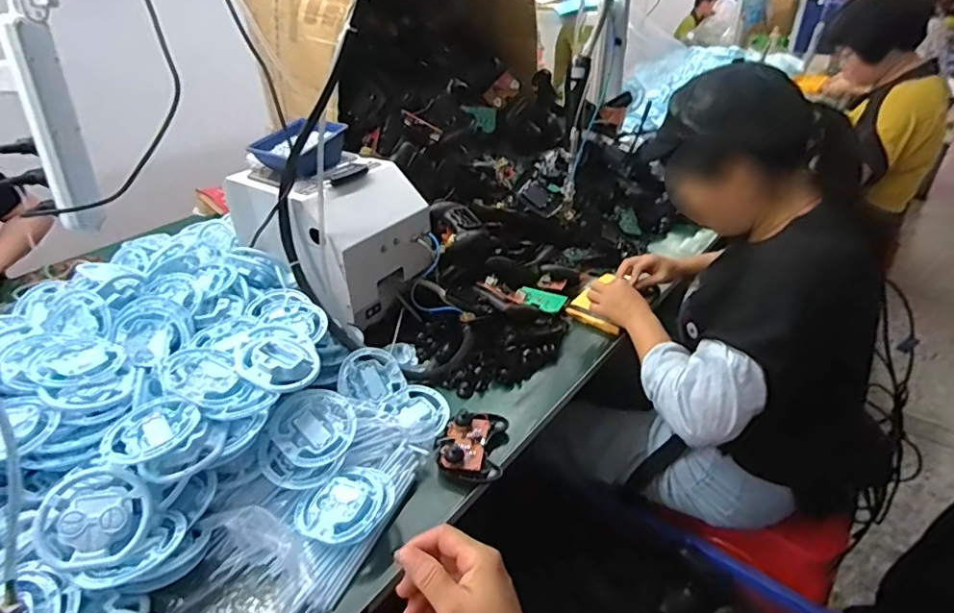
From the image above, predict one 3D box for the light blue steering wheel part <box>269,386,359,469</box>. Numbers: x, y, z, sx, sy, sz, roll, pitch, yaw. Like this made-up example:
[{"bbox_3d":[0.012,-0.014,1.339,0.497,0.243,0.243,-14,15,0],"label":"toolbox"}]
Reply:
[{"bbox_3d":[-0.212,0.158,0.710,0.102,0.013,0.105,8,52,-10],"label":"light blue steering wheel part"}]

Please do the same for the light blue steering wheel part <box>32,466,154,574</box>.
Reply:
[{"bbox_3d":[-0.406,0.224,0.571,0.105,0.018,0.101,7,61,-13],"label":"light blue steering wheel part"}]

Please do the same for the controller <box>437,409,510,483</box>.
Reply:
[{"bbox_3d":[-0.005,0.195,0.765,0.088,0.038,0.110,5,34,10],"label":"controller"}]

